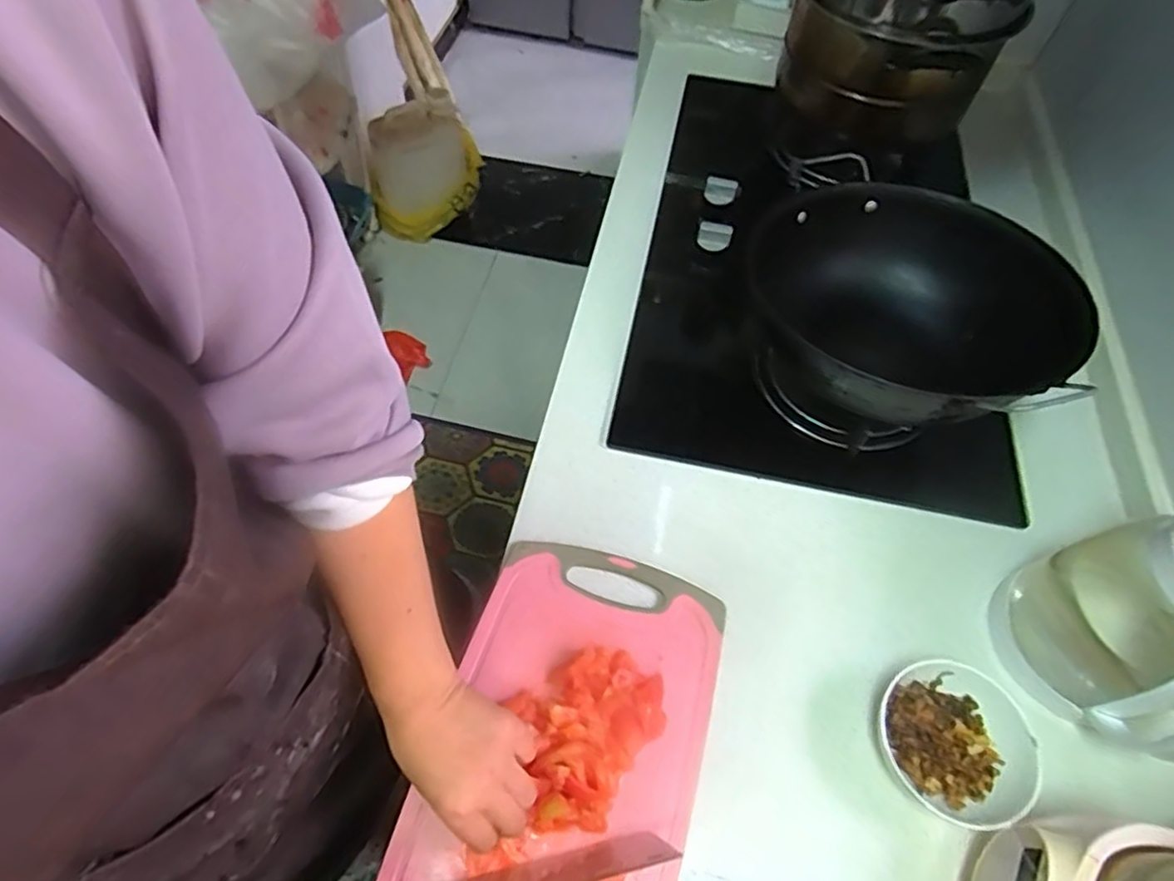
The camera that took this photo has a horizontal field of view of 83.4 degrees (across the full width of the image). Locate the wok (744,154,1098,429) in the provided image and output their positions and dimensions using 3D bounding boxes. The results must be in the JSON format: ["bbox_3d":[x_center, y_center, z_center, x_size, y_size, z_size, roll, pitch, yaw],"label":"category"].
[{"bbox_3d":[0.294,-0.126,0.621,0.289,0.101,0.283,1,57,-2],"label":"wok"}]

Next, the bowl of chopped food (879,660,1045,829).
[{"bbox_3d":[0.277,0.234,0.511,0.111,0.047,0.105,1,57,-2],"label":"bowl of chopped food"}]

